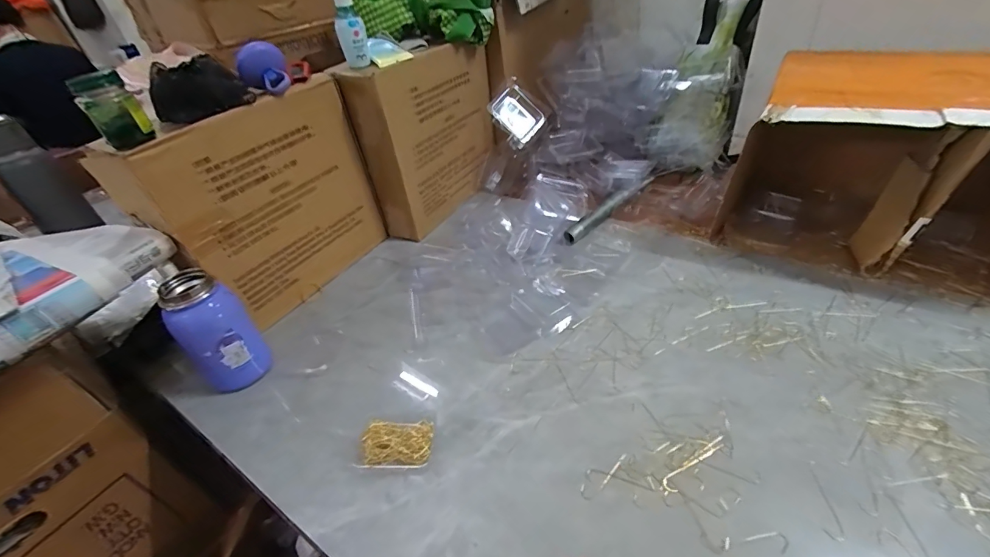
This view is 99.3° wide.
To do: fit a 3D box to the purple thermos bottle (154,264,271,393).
[{"bbox_3d":[-0.328,0.066,0.497,0.062,0.142,0.072,24,48,35],"label":"purple thermos bottle"}]

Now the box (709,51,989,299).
[{"bbox_3d":[0.525,-0.159,0.564,0.354,0.220,0.242,15,43,27],"label":"box"}]

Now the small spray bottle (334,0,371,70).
[{"bbox_3d":[-0.209,-0.366,0.593,0.040,0.114,0.035,-17,39,-11],"label":"small spray bottle"}]

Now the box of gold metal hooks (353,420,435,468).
[{"bbox_3d":[-0.098,0.163,0.414,0.074,0.025,0.039,-3,38,7],"label":"box of gold metal hooks"}]

